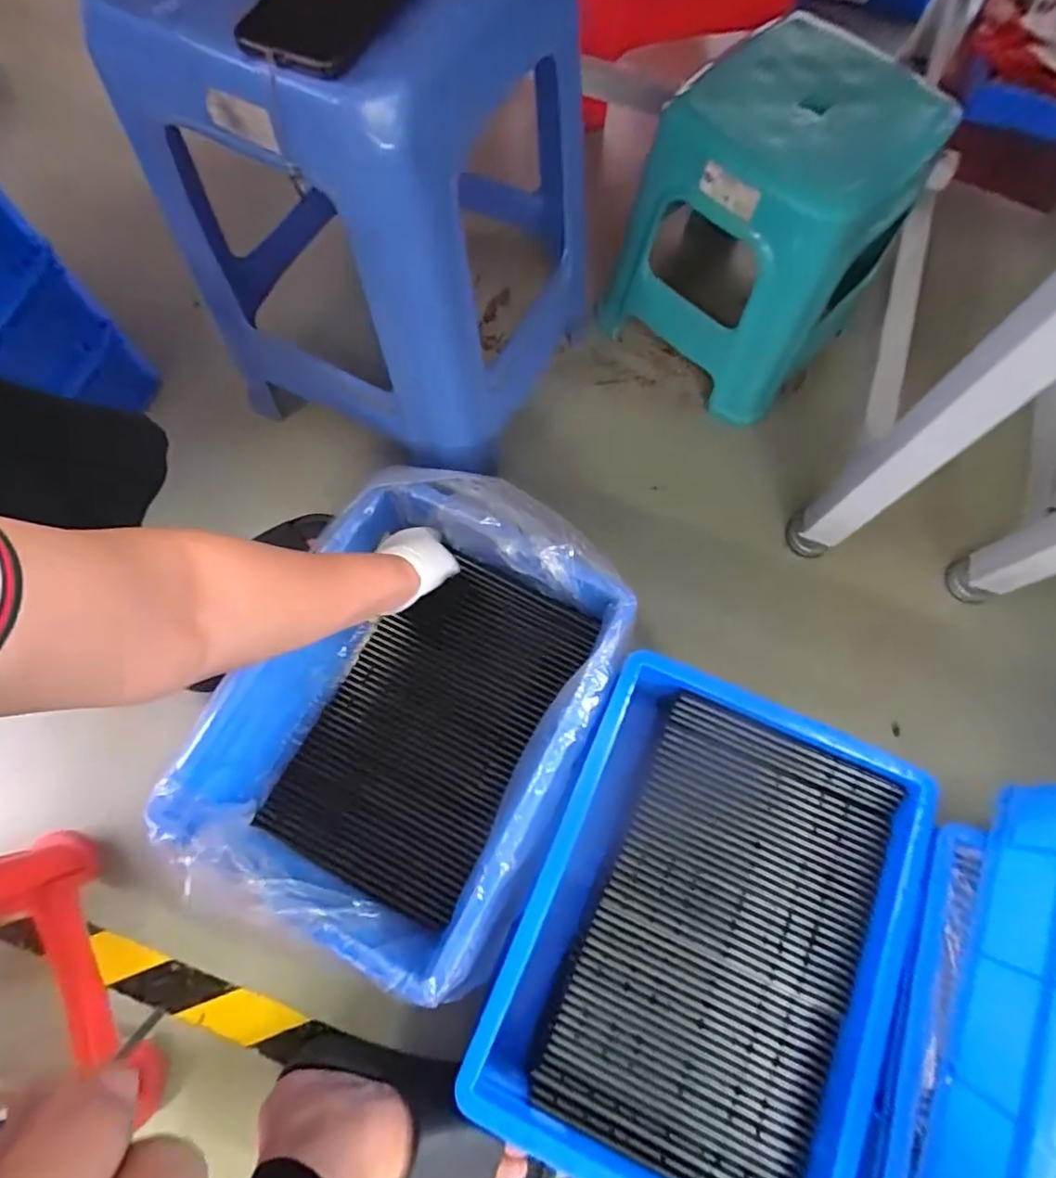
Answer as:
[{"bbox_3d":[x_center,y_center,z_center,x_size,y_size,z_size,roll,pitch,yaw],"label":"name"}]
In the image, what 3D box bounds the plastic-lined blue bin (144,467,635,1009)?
[{"bbox_3d":[-0.101,0.110,0.597,0.329,0.115,0.433,26,74,8],"label":"plastic-lined blue bin"}]

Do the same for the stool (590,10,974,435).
[{"bbox_3d":[0.274,-0.417,0.690,0.255,0.315,0.235,43,68,10],"label":"stool"}]

